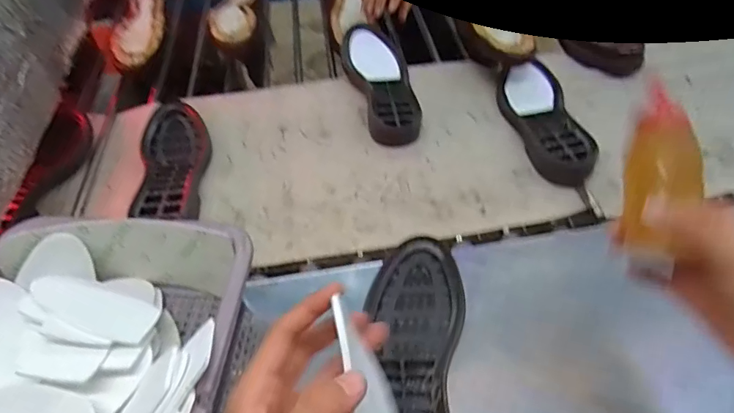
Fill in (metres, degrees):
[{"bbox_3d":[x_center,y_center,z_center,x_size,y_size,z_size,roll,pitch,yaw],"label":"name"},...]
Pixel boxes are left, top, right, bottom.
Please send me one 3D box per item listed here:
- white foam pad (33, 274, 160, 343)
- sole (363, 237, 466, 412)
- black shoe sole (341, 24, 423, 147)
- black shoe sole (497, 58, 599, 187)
[{"bbox_3d":[-0.256,0.096,0.454,0.008,0.106,0.044,2,62,58],"label":"white foam pad"},{"bbox_3d":[0.037,0.136,0.418,0.088,0.040,0.251,7,50,8],"label":"sole"},{"bbox_3d":[0.020,-0.188,0.723,0.084,0.052,0.234,-11,50,-8],"label":"black shoe sole"},{"bbox_3d":[0.242,-0.126,0.670,0.088,0.027,0.237,-3,49,-1],"label":"black shoe sole"}]

